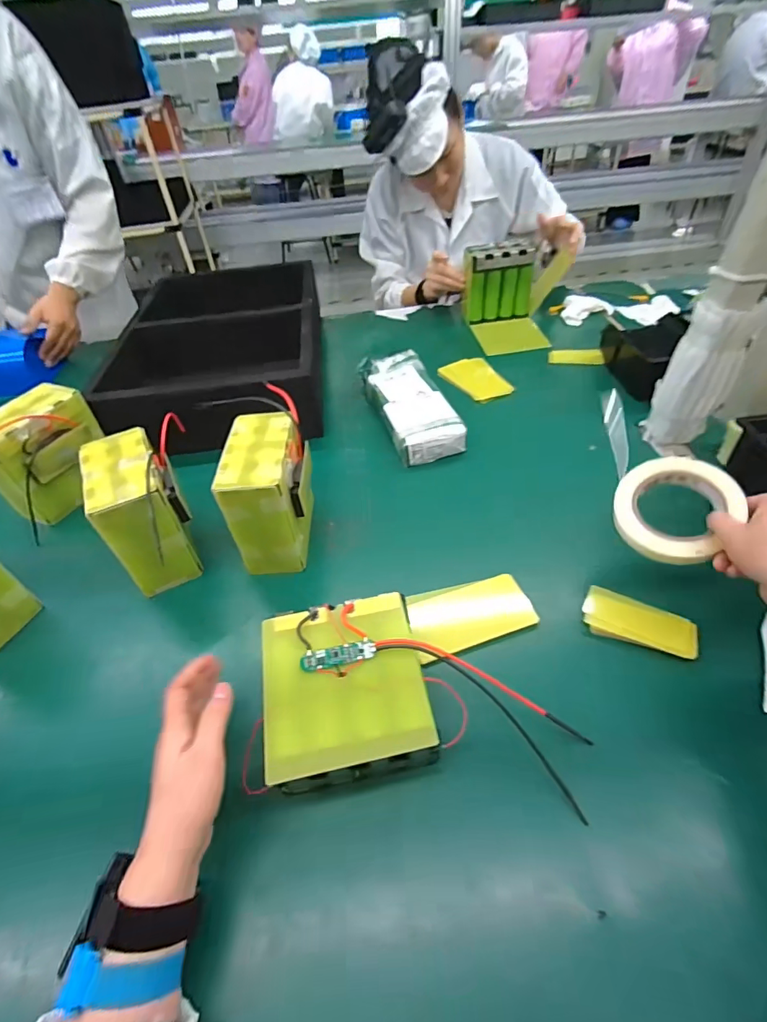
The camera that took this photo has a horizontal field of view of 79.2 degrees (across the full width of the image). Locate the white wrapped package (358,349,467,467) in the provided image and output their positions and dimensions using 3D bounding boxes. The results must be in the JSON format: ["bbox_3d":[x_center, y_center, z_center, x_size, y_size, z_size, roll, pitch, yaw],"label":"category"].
[{"bbox_3d":[0.040,-0.187,0.791,0.110,0.055,0.274,-15,45,-9],"label":"white wrapped package"}]

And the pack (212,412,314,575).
[{"bbox_3d":[-0.136,-0.021,0.578,0.089,0.142,0.134,-5,44,1],"label":"pack"}]

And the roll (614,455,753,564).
[{"bbox_3d":[0.304,-0.007,0.487,0.106,0.022,0.119,35,79,36],"label":"roll"}]

